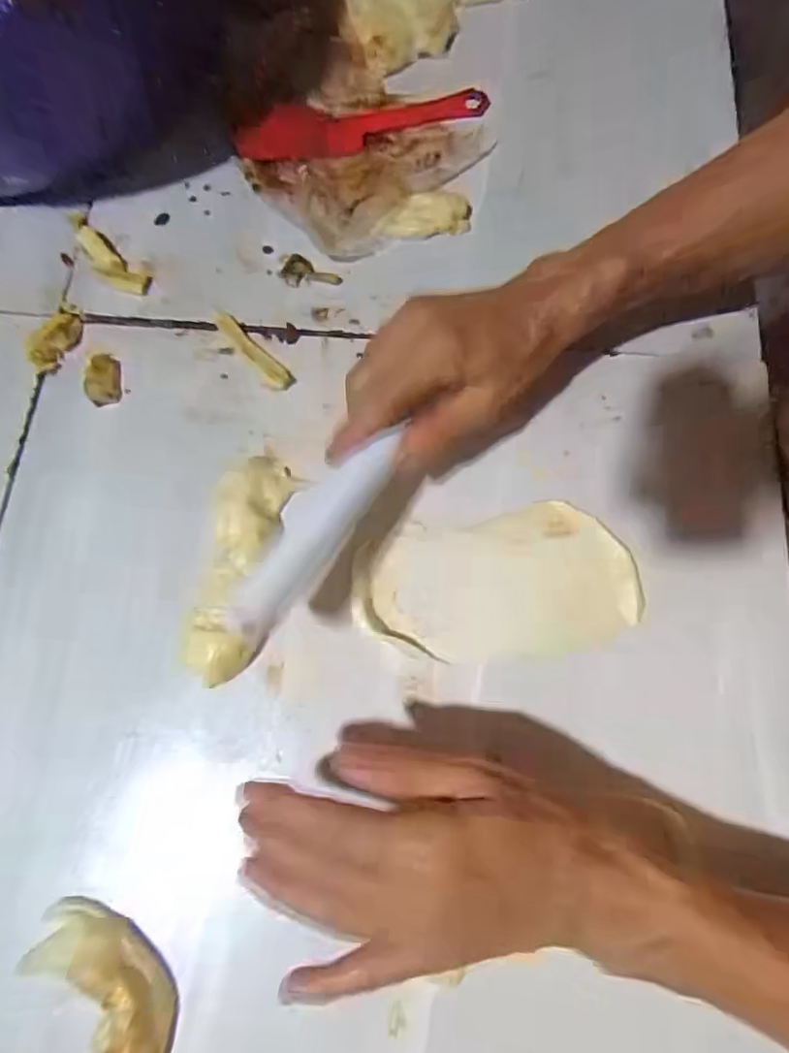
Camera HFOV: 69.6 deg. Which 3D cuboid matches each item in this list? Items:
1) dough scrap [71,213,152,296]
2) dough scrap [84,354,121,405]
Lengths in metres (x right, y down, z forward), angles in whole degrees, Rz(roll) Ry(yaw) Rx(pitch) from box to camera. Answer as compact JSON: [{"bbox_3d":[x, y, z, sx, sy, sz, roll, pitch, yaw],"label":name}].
[{"bbox_3d":[-0.209,-0.193,0.405,0.082,0.013,0.024,42,78,11],"label":"dough scrap"},{"bbox_3d":[-0.198,-0.102,0.386,0.020,0.012,0.039,-11,74,-3],"label":"dough scrap"}]

